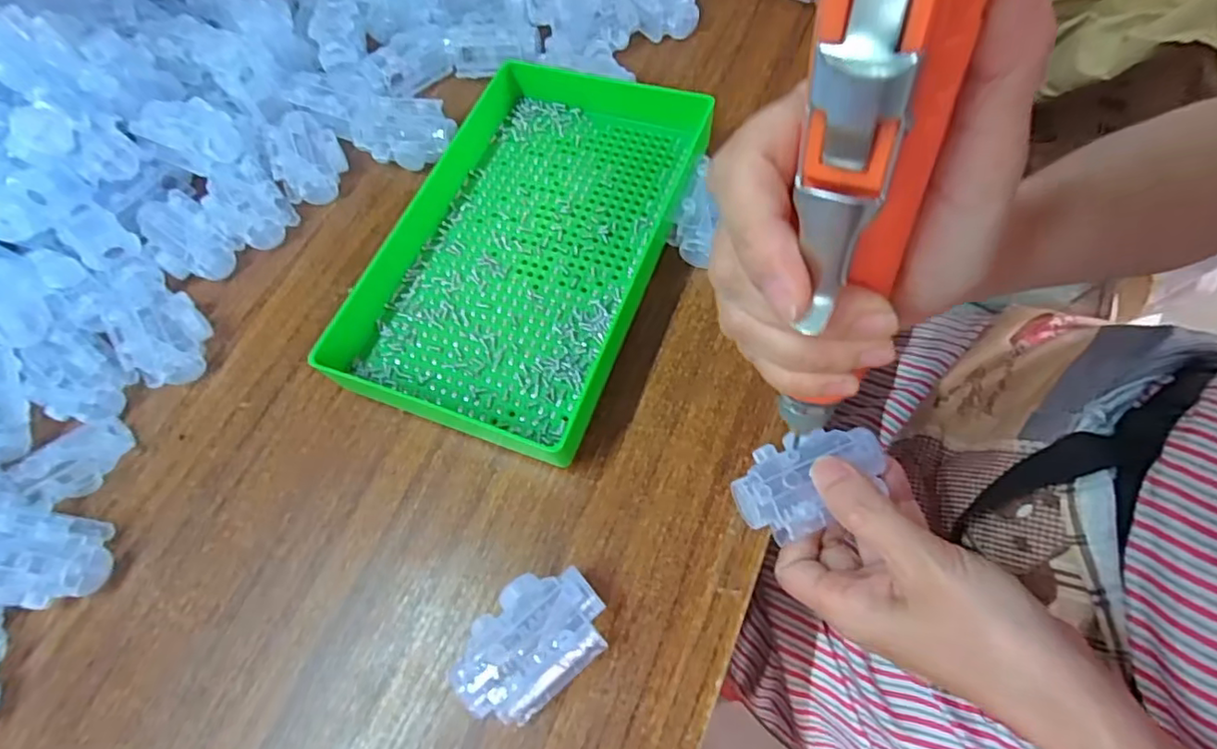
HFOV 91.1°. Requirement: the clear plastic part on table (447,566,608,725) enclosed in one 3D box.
[{"bbox_3d":[-0.034,0.118,0.264,0.068,0.033,0.048,-39,67,-13],"label":"clear plastic part on table"}]

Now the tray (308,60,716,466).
[{"bbox_3d":[-0.051,-0.082,0.355,0.159,0.029,0.237,18,67,14],"label":"tray"}]

